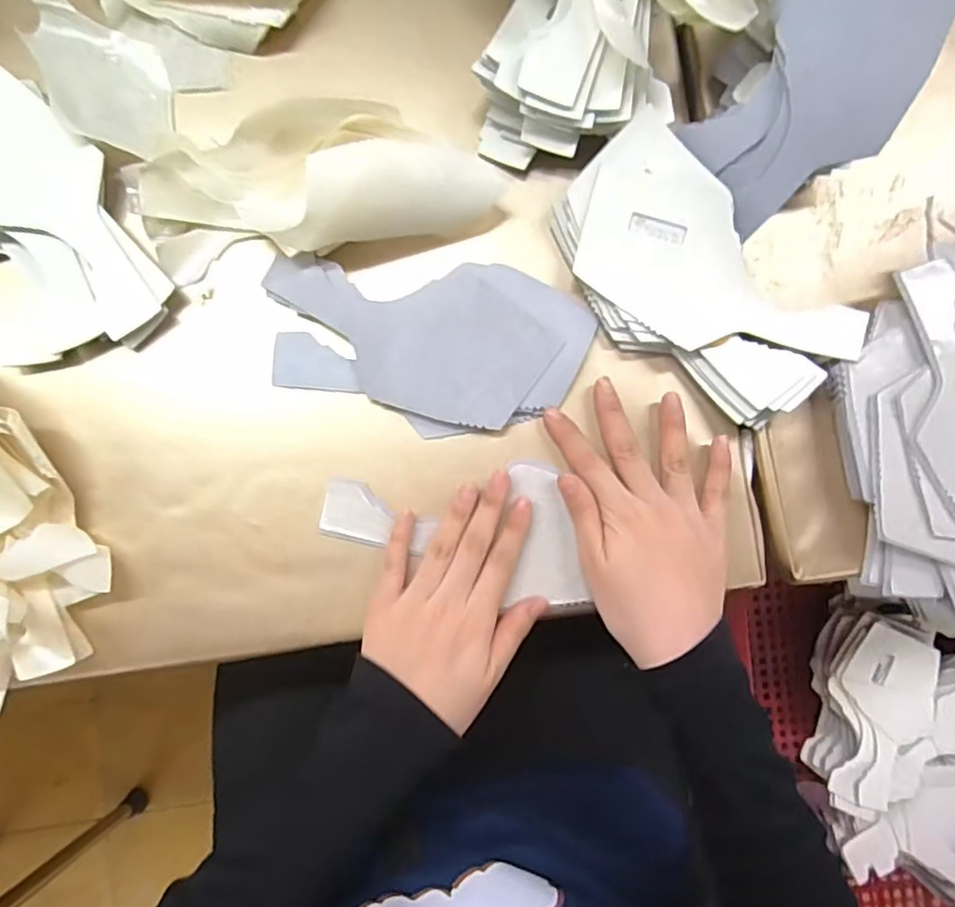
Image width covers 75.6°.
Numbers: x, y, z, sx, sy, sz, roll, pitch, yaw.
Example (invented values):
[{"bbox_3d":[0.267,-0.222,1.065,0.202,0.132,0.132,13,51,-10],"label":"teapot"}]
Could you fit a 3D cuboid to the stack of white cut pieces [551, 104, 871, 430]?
[{"bbox_3d":[0.132,-0.105,0.380,0.105,0.028,0.187,-44,88,-4],"label":"stack of white cut pieces"}]

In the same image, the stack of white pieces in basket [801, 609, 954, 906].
[{"bbox_3d":[0.500,0.333,0.672,0.261,0.072,0.270,14,85,-1],"label":"stack of white pieces in basket"}]

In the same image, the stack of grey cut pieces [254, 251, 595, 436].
[{"bbox_3d":[-0.030,-0.066,0.379,0.193,0.014,0.101,3,86,-2],"label":"stack of grey cut pieces"}]

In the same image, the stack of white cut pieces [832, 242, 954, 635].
[{"bbox_3d":[0.289,-0.004,0.375,0.123,0.040,0.225,-8,86,-3],"label":"stack of white cut pieces"}]

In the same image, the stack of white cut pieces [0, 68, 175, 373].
[{"bbox_3d":[-0.275,-0.151,0.371,0.099,0.025,0.201,-31,87,-4],"label":"stack of white cut pieces"}]

